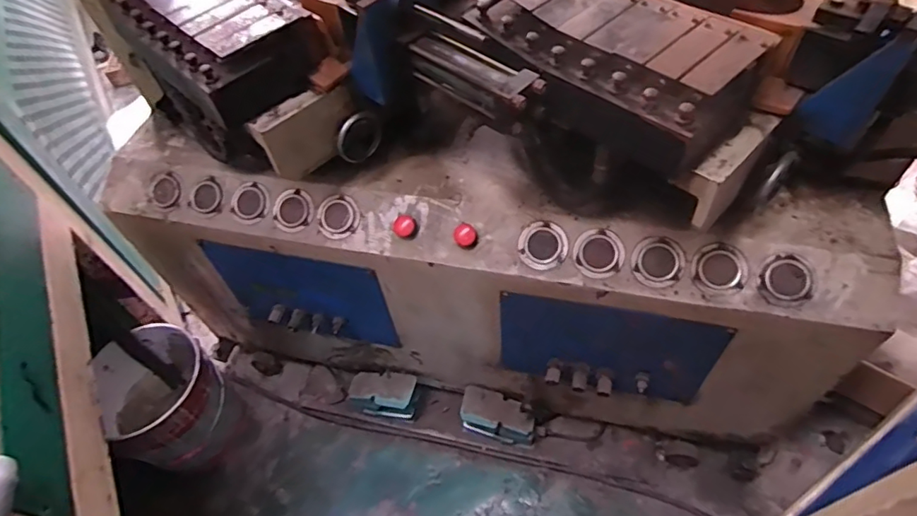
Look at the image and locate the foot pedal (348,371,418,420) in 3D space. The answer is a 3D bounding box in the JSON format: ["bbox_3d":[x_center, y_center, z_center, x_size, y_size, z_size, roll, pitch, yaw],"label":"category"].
[{"bbox_3d":[-0.207,0.374,1.449,0.194,0.117,0.094,3,53,8],"label":"foot pedal"}]

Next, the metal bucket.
[{"bbox_3d":[-0.756,0.377,1.399,0.304,0.308,0.262,34,63,27],"label":"metal bucket"}]

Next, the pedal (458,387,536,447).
[{"bbox_3d":[0.103,0.413,1.375,0.184,0.105,0.085,11,55,14],"label":"pedal"}]

